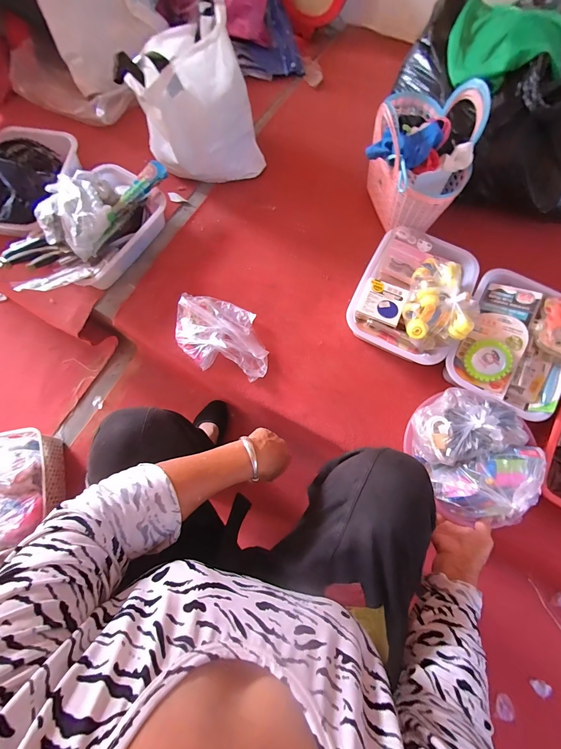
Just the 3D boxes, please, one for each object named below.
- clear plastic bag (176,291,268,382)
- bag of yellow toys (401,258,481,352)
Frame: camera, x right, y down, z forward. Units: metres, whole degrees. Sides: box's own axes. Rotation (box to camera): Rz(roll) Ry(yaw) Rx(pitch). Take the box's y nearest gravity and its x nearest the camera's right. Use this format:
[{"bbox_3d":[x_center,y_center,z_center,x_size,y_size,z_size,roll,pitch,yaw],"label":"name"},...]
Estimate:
[{"bbox_3d":[-0.126,-0.091,0.641,0.214,0.031,0.152,15,75,4],"label":"clear plastic bag"},{"bbox_3d":[0.306,-0.133,0.568,0.128,0.067,0.171,23,76,6],"label":"bag of yellow toys"}]

